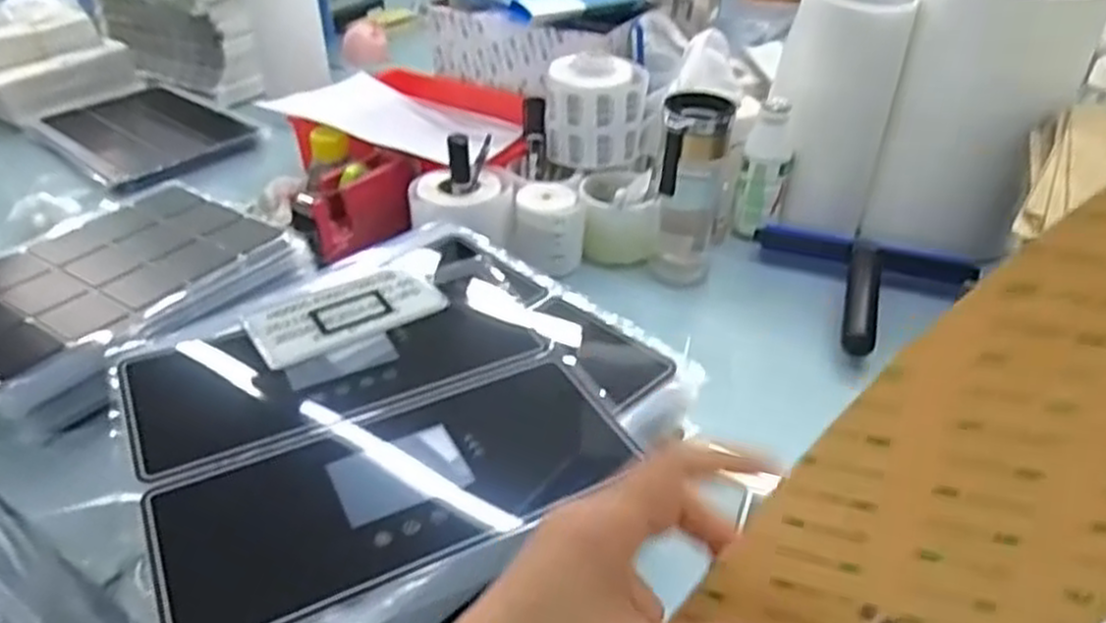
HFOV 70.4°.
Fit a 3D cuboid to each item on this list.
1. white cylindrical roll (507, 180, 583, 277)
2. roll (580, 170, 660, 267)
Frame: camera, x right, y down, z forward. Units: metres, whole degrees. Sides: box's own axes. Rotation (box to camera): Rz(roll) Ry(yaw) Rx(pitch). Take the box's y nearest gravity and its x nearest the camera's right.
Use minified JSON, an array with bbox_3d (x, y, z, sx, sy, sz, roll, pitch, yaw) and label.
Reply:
[{"bbox_3d":[-0.004,-0.081,0.792,0.072,0.069,0.070,2,37,2],"label":"white cylindrical roll"},{"bbox_3d":[0.067,-0.102,0.830,0.078,0.071,0.082,0,37,-2],"label":"roll"}]

